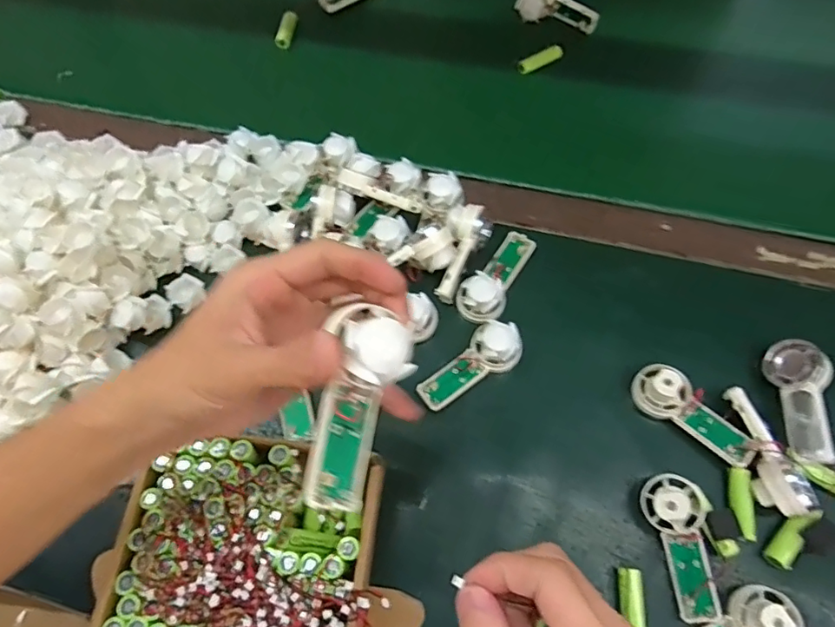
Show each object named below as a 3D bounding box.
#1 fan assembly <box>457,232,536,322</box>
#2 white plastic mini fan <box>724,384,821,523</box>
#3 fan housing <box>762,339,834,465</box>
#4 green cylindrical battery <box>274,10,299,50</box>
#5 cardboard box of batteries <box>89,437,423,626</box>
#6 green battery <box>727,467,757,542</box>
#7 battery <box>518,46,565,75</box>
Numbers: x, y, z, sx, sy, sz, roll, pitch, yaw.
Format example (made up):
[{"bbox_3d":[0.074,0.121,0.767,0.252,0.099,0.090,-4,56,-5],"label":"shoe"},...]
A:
[{"bbox_3d":[0.069,-0.036,0.459,0.038,0.026,0.094,28,70,15],"label":"fan assembly"},{"bbox_3d":[0.249,0.100,0.381,0.034,0.021,0.096,-22,66,-7],"label":"white plastic mini fan"},{"bbox_3d":[0.289,0.065,0.400,0.017,0.041,0.093,31,61,-32],"label":"fan housing"},{"bbox_3d":[-0.155,-0.335,0.627,0.018,0.015,0.050,6,66,7],"label":"green cylindrical battery"},{"bbox_3d":[-0.104,0.162,0.368,0.184,0.070,0.135,3,65,5],"label":"cardboard box of batteries"},{"bbox_3d":[0.234,0.137,0.383,0.015,0.010,0.049,6,66,7],"label":"green battery"},{"bbox_3d":[0.135,-0.283,0.592,0.053,0.014,0.015,-24,66,-8],"label":"battery"}]

